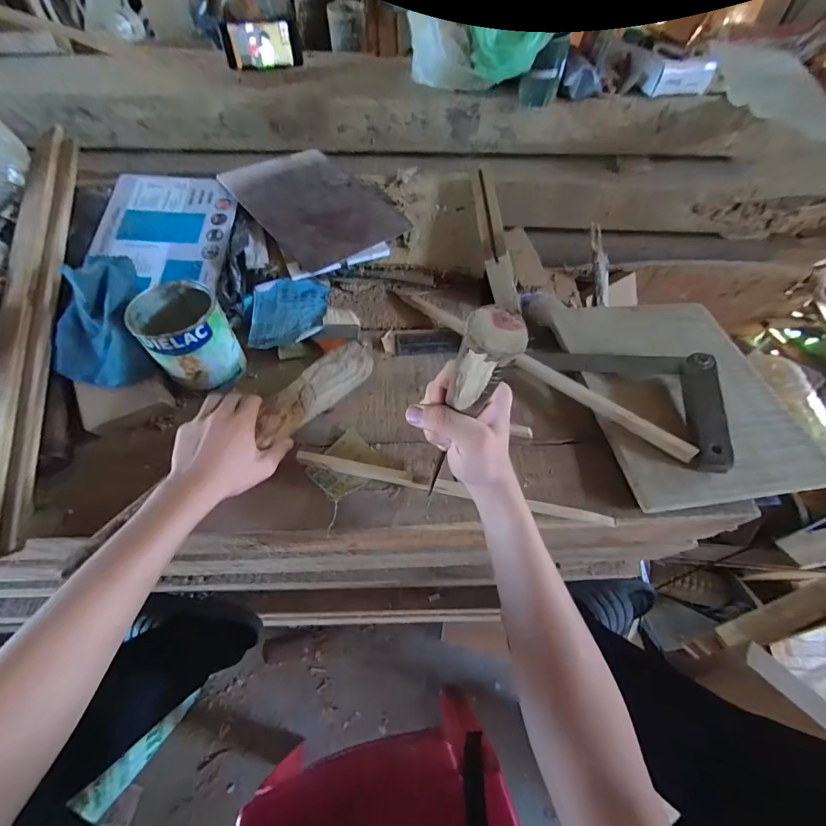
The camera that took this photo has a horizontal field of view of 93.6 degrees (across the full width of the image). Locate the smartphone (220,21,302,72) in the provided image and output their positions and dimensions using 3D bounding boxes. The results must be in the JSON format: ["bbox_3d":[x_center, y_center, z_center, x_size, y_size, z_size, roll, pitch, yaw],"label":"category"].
[{"bbox_3d":[-0.321,-0.784,0.826,0.158,0.072,0.013,-5,43,-3],"label":"smartphone"}]

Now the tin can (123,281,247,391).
[{"bbox_3d":[-0.287,-0.095,0.503,0.092,0.106,0.101,0,57,1],"label":"tin can"}]

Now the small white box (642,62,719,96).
[{"bbox_3d":[0.533,-0.677,0.782,0.130,0.045,0.049,-9,57,-5],"label":"small white box"}]

